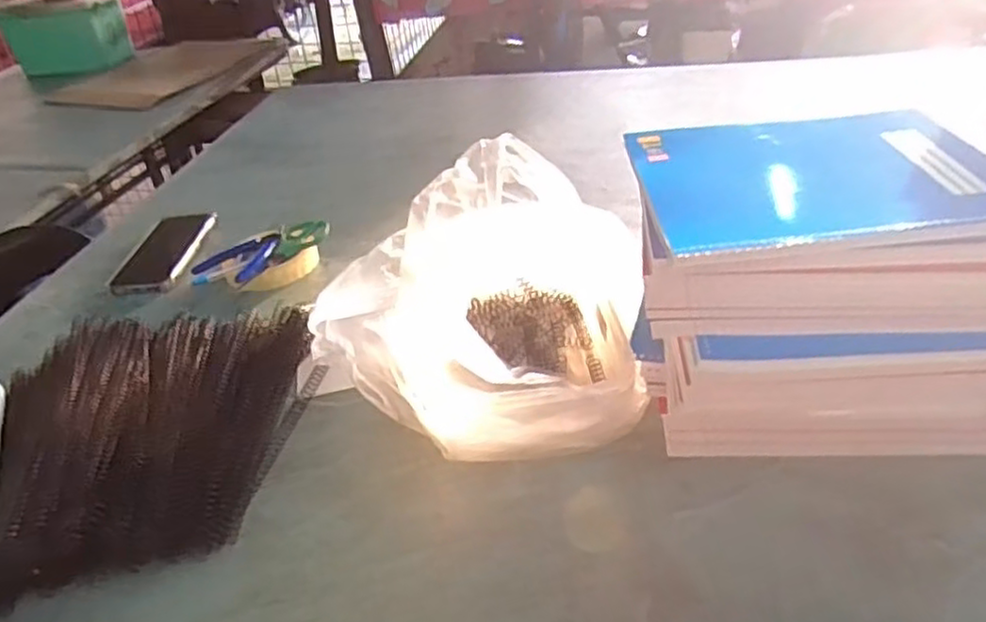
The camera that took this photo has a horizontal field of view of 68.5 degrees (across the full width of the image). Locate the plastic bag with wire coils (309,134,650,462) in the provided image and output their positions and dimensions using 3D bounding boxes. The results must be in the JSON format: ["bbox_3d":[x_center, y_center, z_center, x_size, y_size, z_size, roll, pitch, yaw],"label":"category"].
[{"bbox_3d":[-0.021,-0.011,0.635,0.276,0.126,0.299,-4,35,6],"label":"plastic bag with wire coils"}]

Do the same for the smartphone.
[{"bbox_3d":[-0.406,-0.079,0.904,0.082,0.014,0.179,-5,36,2],"label":"smartphone"}]

